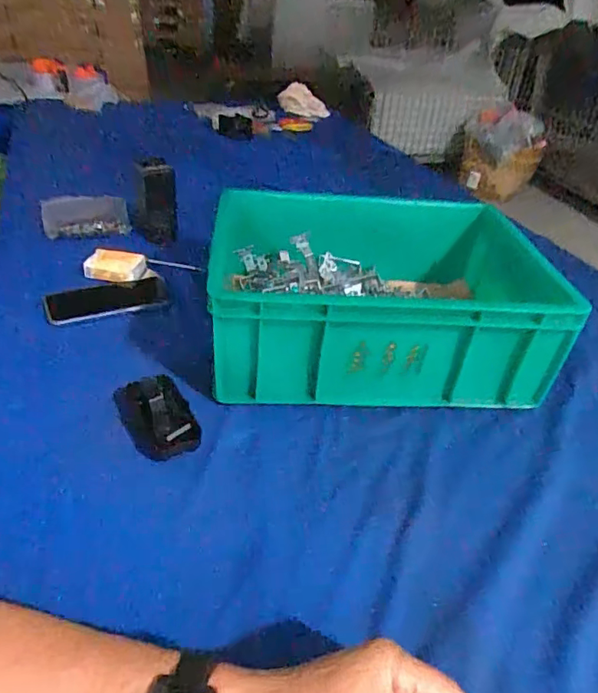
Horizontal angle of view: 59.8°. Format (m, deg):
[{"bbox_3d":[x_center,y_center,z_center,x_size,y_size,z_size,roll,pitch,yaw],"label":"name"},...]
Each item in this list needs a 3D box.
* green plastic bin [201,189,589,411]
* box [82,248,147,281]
[{"bbox_3d":[0.100,-0.078,0.688,0.403,0.142,0.316,2,37,-5],"label":"green plastic bin"},{"bbox_3d":[-0.283,-0.127,0.811,0.088,0.030,0.060,1,37,-6],"label":"box"}]

